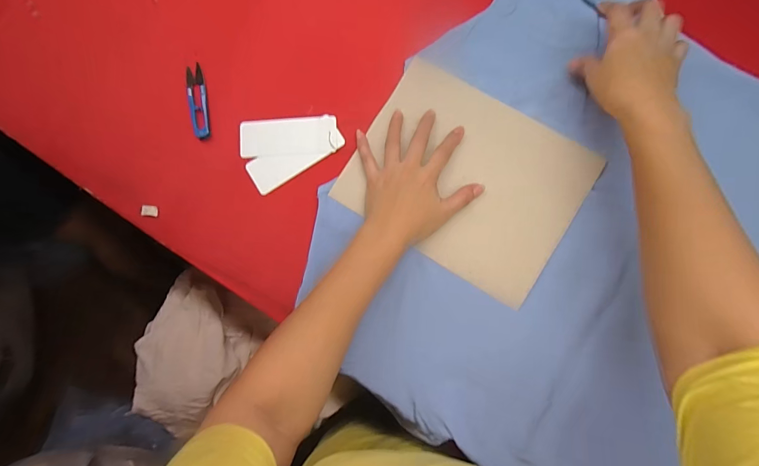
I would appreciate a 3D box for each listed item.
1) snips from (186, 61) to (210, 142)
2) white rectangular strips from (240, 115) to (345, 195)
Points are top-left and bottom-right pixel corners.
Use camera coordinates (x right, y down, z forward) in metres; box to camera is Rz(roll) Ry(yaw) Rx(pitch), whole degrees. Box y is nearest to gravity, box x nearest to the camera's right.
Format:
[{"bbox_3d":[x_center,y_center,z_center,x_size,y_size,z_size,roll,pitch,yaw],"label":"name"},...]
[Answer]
[{"bbox_3d":[-0.227,-0.165,0.458,0.020,0.006,0.098,-10,82,3],"label":"snips"},{"bbox_3d":[-0.113,-0.114,0.451,0.120,0.006,0.086,-29,82,0],"label":"white rectangular strips"}]

